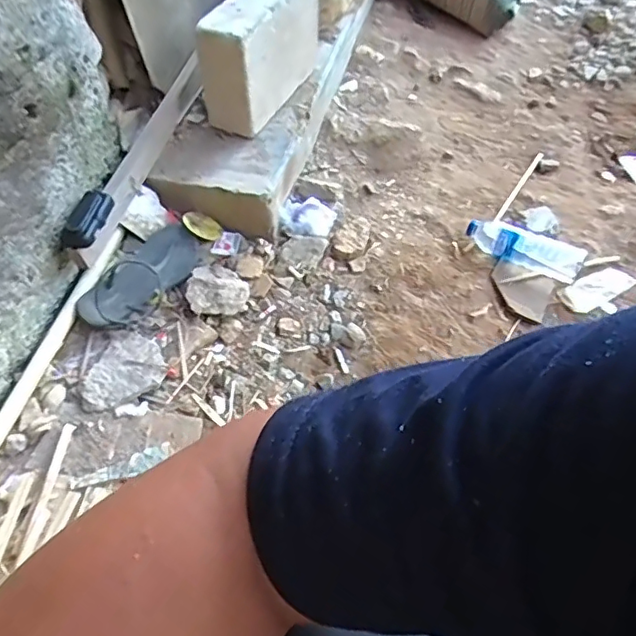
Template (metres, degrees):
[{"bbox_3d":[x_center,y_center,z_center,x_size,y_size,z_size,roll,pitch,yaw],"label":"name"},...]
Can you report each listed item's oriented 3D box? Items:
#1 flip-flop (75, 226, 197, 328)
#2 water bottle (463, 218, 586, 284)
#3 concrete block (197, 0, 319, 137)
[{"bbox_3d":[-0.295,-0.071,0.945,0.097,0.063,0.229,30,58,21],"label":"flip-flop"},{"bbox_3d":[0.377,-0.127,1.051,0.212,0.063,0.063,27,57,19],"label":"water bottle"},{"bbox_3d":[-0.103,-0.514,1.076,0.110,0.198,0.287,19,55,13],"label":"concrete block"}]

